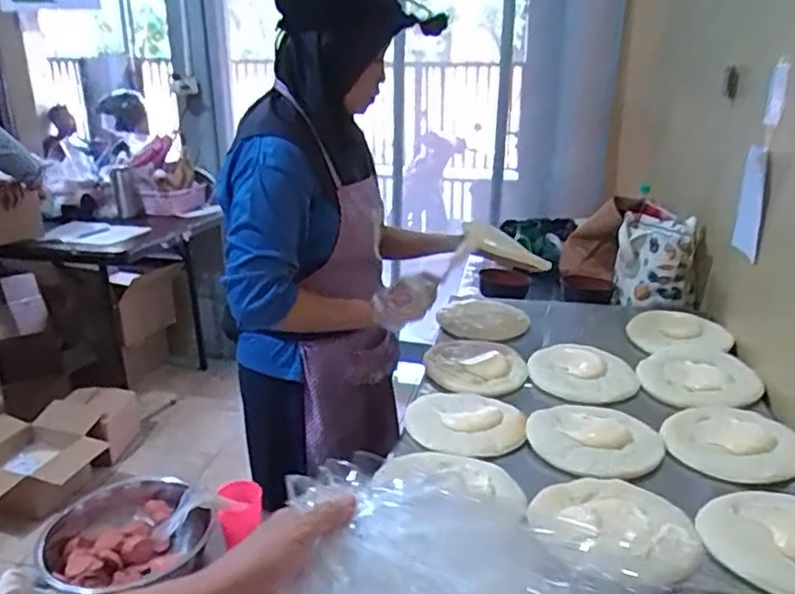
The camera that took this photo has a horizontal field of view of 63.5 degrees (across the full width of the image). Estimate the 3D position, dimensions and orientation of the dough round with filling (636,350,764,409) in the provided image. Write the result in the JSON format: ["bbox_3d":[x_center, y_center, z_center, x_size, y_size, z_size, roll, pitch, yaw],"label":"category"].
[{"bbox_3d":[0.570,0.155,1.223,0.209,0.033,0.215,1,20,0],"label":"dough round with filling"}]

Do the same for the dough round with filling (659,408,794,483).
[{"bbox_3d":[0.530,0.225,1.011,0.196,0.028,0.194,1,20,0],"label":"dough round with filling"}]

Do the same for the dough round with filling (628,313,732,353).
[{"bbox_3d":[0.610,0.070,1.412,0.199,0.022,0.214,1,20,0],"label":"dough round with filling"}]

